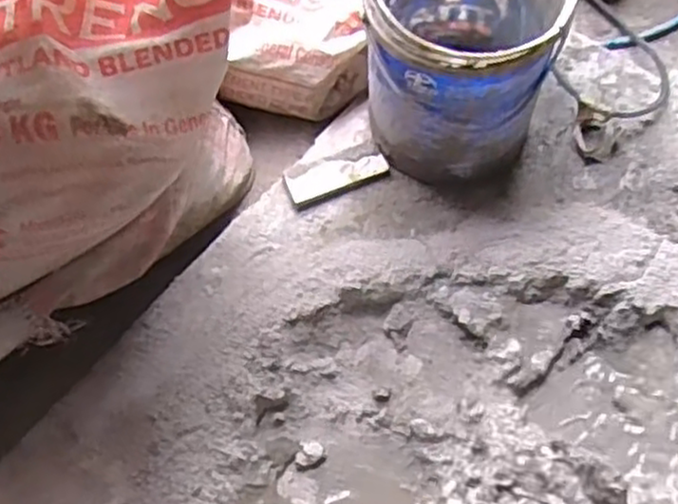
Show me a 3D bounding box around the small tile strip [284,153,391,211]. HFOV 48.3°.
[{"bbox_3d":[-0.003,-0.080,0.773,0.103,0.011,0.041,-21,67,-6],"label":"small tile strip"}]

